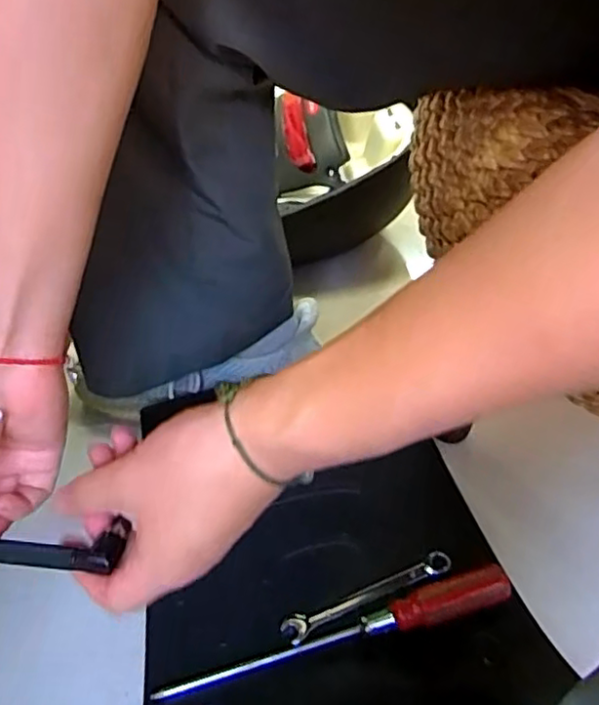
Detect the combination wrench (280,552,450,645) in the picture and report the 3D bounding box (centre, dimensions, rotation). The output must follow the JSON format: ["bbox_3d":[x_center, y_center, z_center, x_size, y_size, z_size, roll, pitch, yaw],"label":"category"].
[{"bbox_3d":[0.050,0.176,0.475,0.129,0.011,0.021,-18,43,-13],"label":"combination wrench"}]

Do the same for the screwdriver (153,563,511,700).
[{"bbox_3d":[0.027,0.196,0.444,0.249,0.026,0.023,-15,42,-10],"label":"screwdriver"}]

